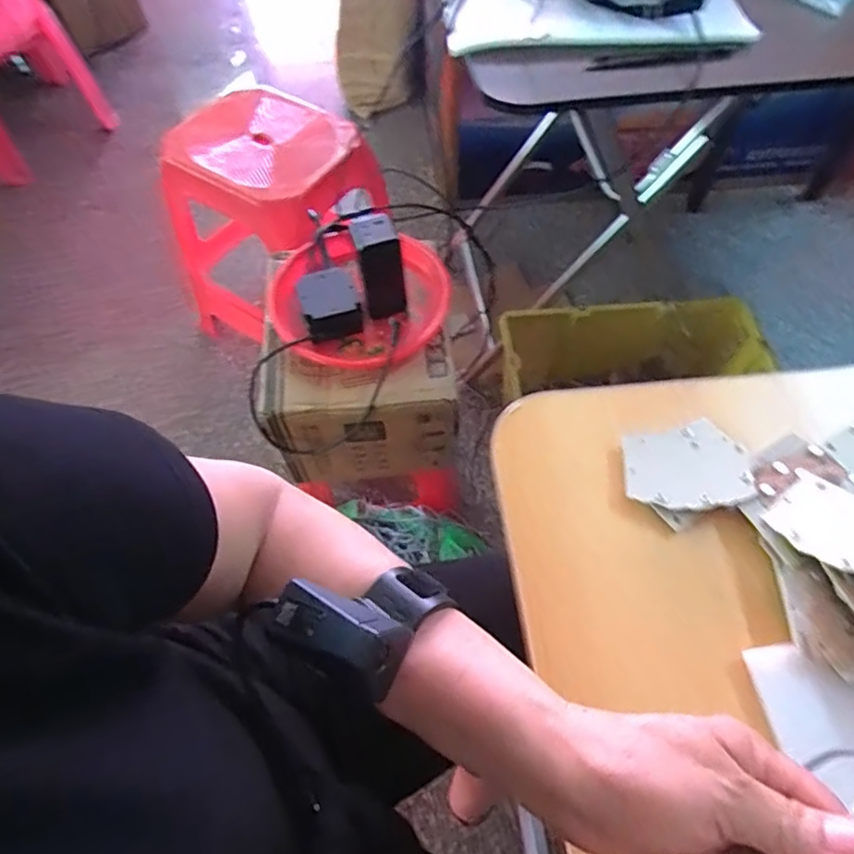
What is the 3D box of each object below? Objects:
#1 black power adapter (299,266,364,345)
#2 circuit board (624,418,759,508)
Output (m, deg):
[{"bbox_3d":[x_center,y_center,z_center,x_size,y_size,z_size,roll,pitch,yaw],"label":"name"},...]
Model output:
[{"bbox_3d":[-0.126,-0.161,0.765,0.073,0.046,0.089,-15,61,-8],"label":"black power adapter"},{"bbox_3d":[0.182,0.028,0.417,0.087,0.011,0.064,-9,60,-5],"label":"circuit board"}]

